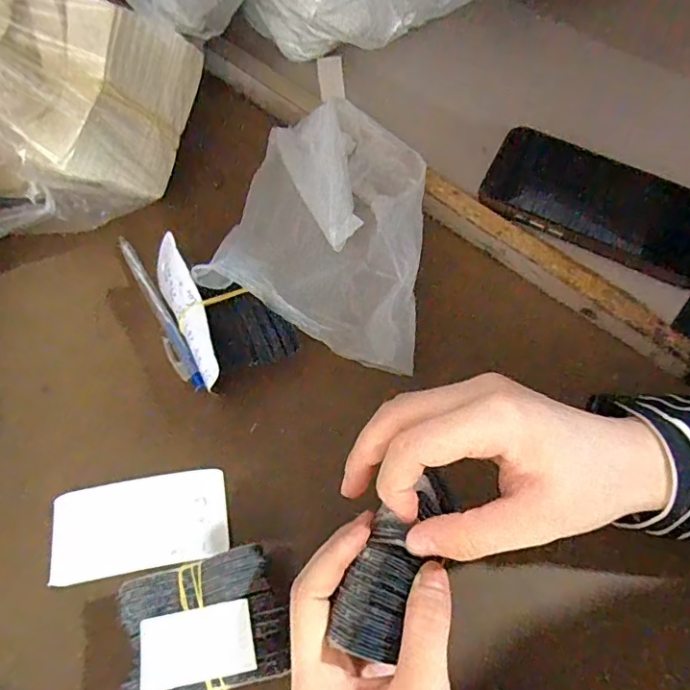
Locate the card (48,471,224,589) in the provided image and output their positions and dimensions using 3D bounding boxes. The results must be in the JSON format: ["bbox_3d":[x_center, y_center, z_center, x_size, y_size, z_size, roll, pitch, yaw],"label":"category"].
[{"bbox_3d":[-0.119,0.105,0.319,0.100,0.008,0.051,-9,65,-3],"label":"card"}]

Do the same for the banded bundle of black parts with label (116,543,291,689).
[{"bbox_3d":[-0.072,0.145,0.279,0.081,0.038,0.067,-13,64,-7],"label":"banded bundle of black parts with label"}]

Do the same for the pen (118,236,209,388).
[{"bbox_3d":[-0.128,-0.023,0.378,0.015,0.011,0.136,-27,67,-11],"label":"pen"}]

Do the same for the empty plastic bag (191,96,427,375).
[{"bbox_3d":[-0.014,-0.082,0.377,0.130,0.050,0.190,6,65,4],"label":"empty plastic bag"}]

